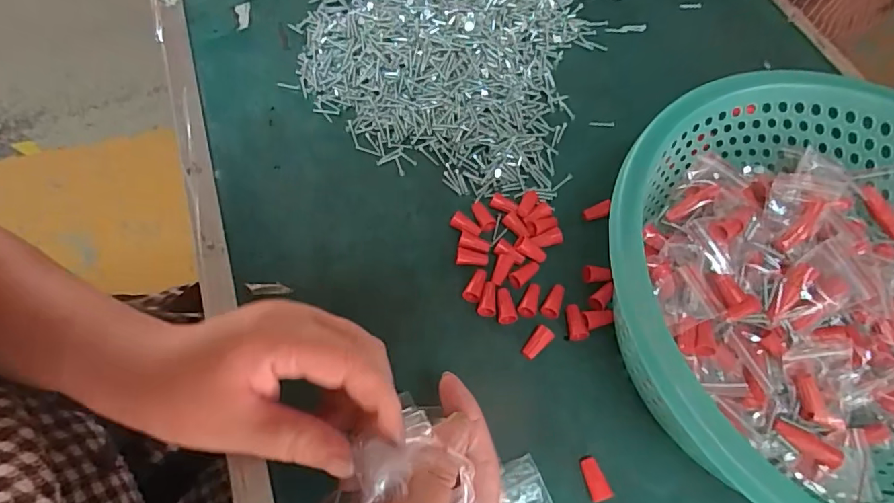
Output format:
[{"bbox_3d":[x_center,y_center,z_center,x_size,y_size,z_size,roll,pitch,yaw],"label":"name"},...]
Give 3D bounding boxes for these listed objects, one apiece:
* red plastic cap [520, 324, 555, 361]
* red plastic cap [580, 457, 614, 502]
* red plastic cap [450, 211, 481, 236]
[{"bbox_3d":[0.058,0.059,0.324,0.012,0.007,0.024,42,67,16],"label":"red plastic cap"},{"bbox_3d":[0.086,0.133,0.291,0.012,0.006,0.023,-14,65,-11],"label":"red plastic cap"},{"bbox_3d":[0.014,-0.019,0.361,0.023,0.008,0.012,29,64,11],"label":"red plastic cap"}]

